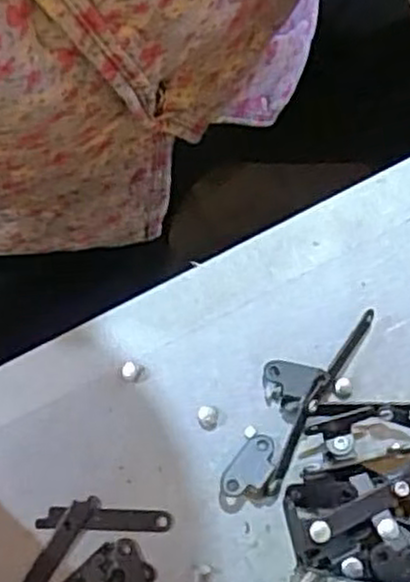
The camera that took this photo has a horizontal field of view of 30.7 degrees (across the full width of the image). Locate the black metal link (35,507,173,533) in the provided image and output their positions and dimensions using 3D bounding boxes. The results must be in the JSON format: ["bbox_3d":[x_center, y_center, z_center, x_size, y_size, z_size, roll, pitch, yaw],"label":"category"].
[{"bbox_3d":[-0.041,0.093,0.304,0.054,0.004,0.008,2,77,2],"label":"black metal link"}]

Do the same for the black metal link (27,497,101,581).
[{"bbox_3d":[-0.061,0.107,0.301,0.009,0.004,0.054,32,80,8],"label":"black metal link"}]

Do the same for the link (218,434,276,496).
[{"bbox_3d":[0.019,0.073,0.305,0.014,0.007,0.029,37,81,9],"label":"link"}]

